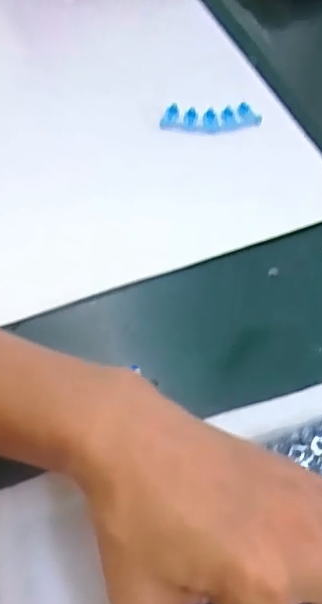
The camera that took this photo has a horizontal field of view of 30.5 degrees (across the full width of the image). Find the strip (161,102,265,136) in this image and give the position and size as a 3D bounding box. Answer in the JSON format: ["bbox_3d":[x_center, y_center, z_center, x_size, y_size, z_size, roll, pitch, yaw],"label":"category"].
[{"bbox_3d":[0.049,-0.181,0.588,0.096,0.025,0.019,-3,58,-6],"label":"strip"}]

